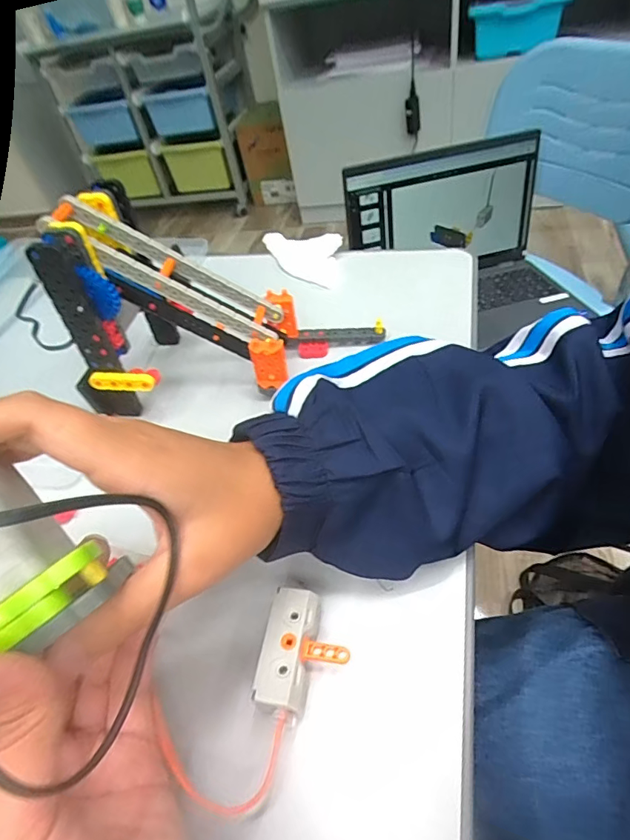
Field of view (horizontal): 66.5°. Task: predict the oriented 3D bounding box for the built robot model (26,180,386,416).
[{"bbox_3d":[-0.070,-0.087,0.362,0.217,0.154,0.112,0,47,13],"label":"built robot model"}]

